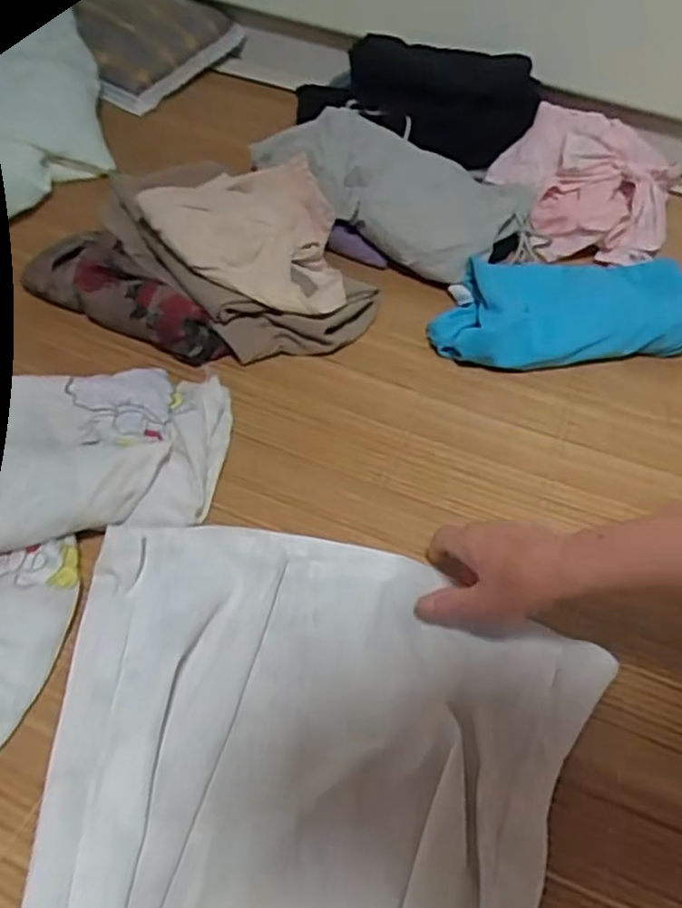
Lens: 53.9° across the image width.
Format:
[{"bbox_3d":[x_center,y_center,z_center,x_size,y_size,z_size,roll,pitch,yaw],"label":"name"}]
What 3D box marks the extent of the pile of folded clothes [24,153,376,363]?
[{"bbox_3d":[-0.164,-0.244,0.793,0.380,0.091,0.311,-6,49,-12],"label":"pile of folded clothes"}]

